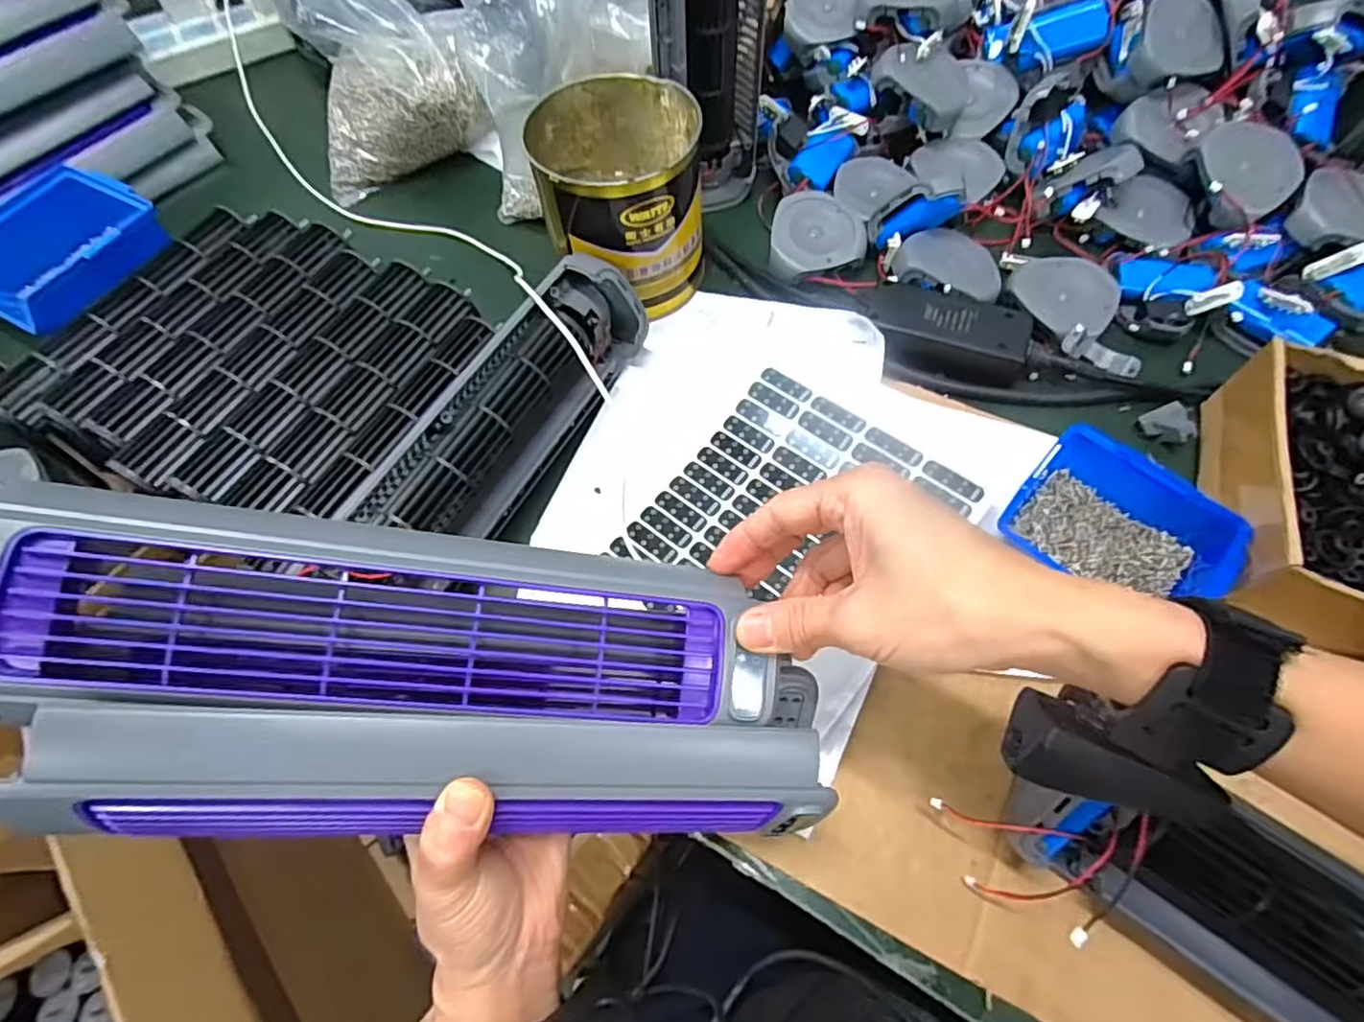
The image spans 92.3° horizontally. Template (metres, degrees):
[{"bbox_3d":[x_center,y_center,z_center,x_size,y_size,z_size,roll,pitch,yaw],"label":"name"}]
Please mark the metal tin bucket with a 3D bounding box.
[{"bbox_3d":[-0.044,-0.233,0.495,0.113,0.115,0.121,-1,62,1],"label":"metal tin bucket"}]

